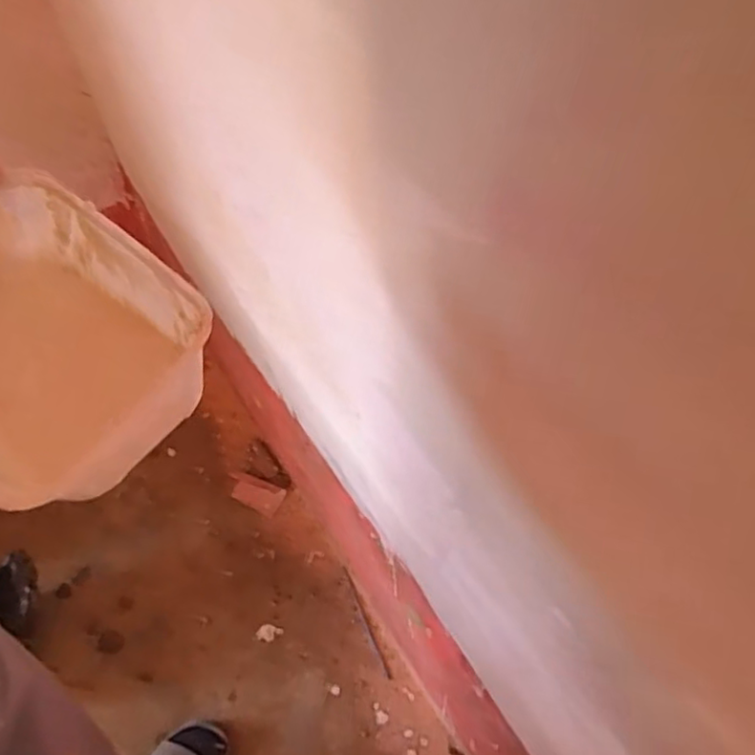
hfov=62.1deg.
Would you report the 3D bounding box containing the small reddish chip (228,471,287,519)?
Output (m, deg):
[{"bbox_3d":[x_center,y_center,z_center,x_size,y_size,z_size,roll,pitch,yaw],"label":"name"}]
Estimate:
[{"bbox_3d":[-0.274,0.254,1.388,0.136,0.019,0.064,21,56,21],"label":"small reddish chip"}]

